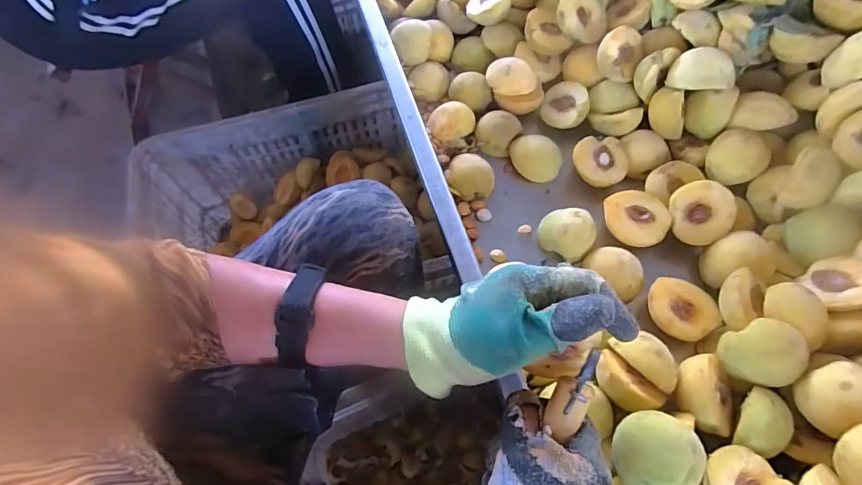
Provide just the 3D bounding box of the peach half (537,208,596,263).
[{"bbox_3d":[0.143,-0.013,0.478,0.053,0.024,0.054,-1,63,2],"label":"peach half"}]

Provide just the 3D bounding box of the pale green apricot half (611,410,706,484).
[{"bbox_3d":[0.168,0.157,0.339,0.053,0.040,0.058,-1,63,2],"label":"pale green apricot half"}]

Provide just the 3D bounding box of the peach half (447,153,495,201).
[{"bbox_3d":[0.045,-0.074,0.516,0.050,0.024,0.049,1,63,3],"label":"peach half"}]

